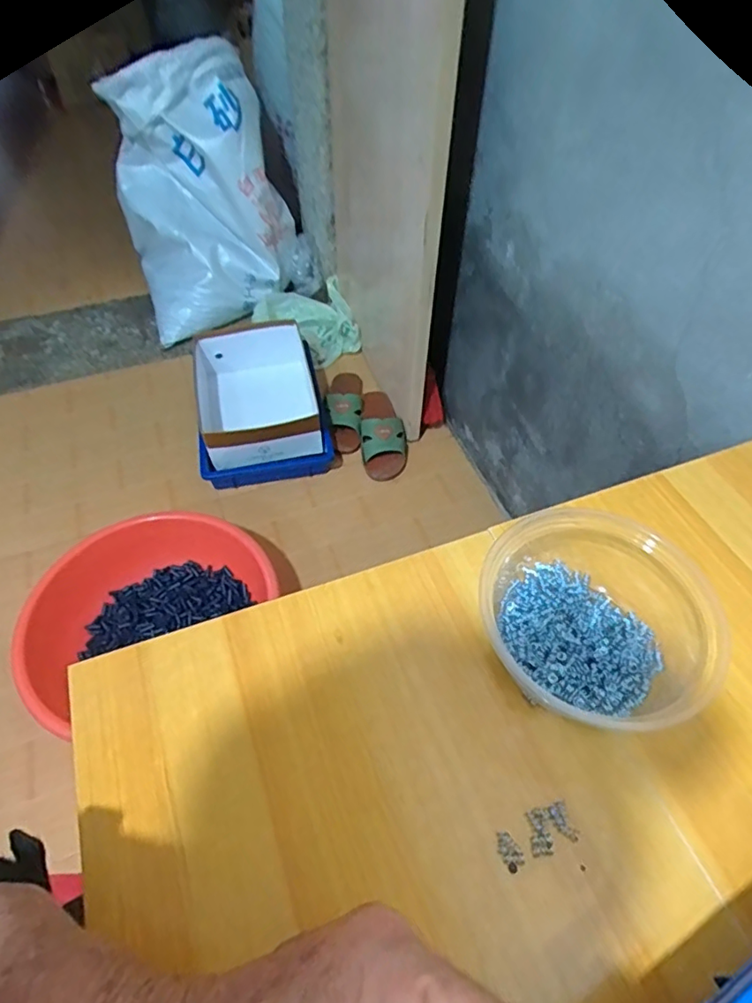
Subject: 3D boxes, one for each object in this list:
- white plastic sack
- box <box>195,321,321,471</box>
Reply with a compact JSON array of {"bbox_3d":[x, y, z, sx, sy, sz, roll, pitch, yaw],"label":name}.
[{"bbox_3d":[-0.378,-0.661,1.225,0.358,0.466,0.272,-14,55,-10],"label":"white plastic sack"},{"bbox_3d":[-0.239,-0.211,1.136,0.231,0.139,0.311,-12,54,-9],"label":"box"}]

